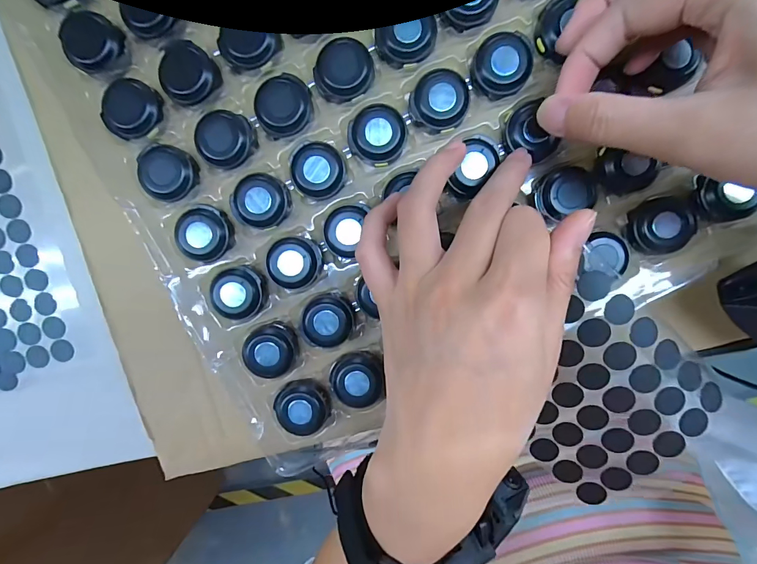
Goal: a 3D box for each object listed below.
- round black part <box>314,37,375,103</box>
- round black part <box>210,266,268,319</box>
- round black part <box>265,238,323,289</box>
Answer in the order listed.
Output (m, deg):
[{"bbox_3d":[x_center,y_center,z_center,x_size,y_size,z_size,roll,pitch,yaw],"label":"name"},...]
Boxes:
[{"bbox_3d":[-0.018,-0.111,0.189,0.031,0.008,0.030,0,97,0],"label":"round black part"},{"bbox_3d":[-0.078,0.006,0.199,0.029,0.006,0.027,0,97,0],"label":"round black part"},{"bbox_3d":[-0.047,-0.010,0.197,0.029,0.005,0.027,0,97,0],"label":"round black part"}]

